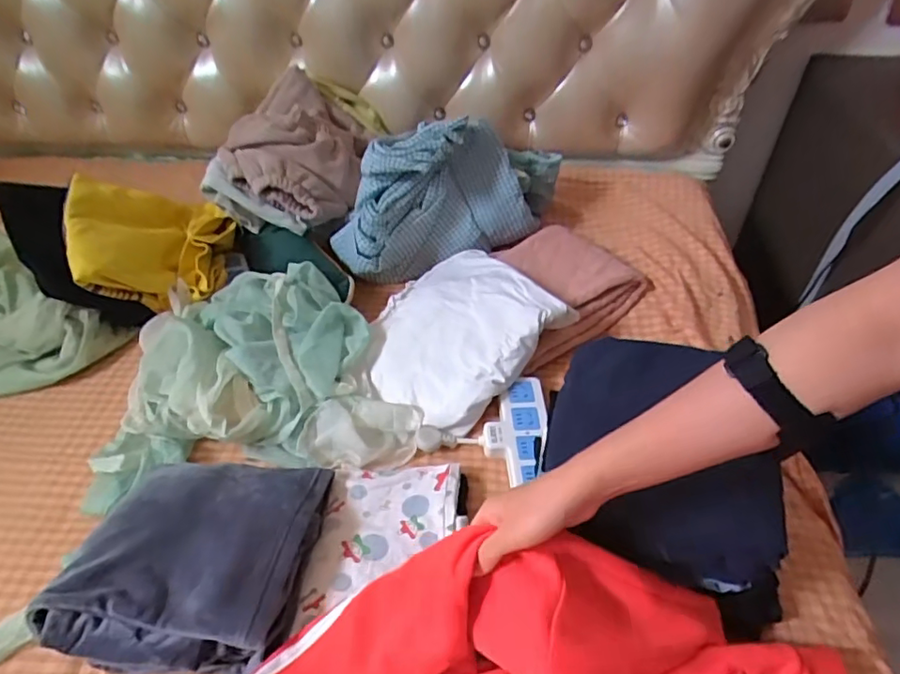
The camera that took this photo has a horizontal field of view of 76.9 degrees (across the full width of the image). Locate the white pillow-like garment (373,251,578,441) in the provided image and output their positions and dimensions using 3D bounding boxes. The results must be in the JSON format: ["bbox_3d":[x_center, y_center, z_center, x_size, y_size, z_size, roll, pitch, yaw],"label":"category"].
[{"bbox_3d":[0.009,-0.014,0.817,0.235,0.080,0.273,31,54,31],"label":"white pillow-like garment"}]

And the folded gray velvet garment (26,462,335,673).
[{"bbox_3d":[-0.247,0.212,0.571,0.185,0.100,0.220,3,44,7],"label":"folded gray velvet garment"}]

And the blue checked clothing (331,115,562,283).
[{"bbox_3d":[0.007,-0.241,0.916,0.391,0.203,0.118,-14,44,-10],"label":"blue checked clothing"}]

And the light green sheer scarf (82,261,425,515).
[{"bbox_3d":[-0.277,0.048,0.760,0.385,0.083,0.342,-16,45,-12],"label":"light green sheer scarf"}]

